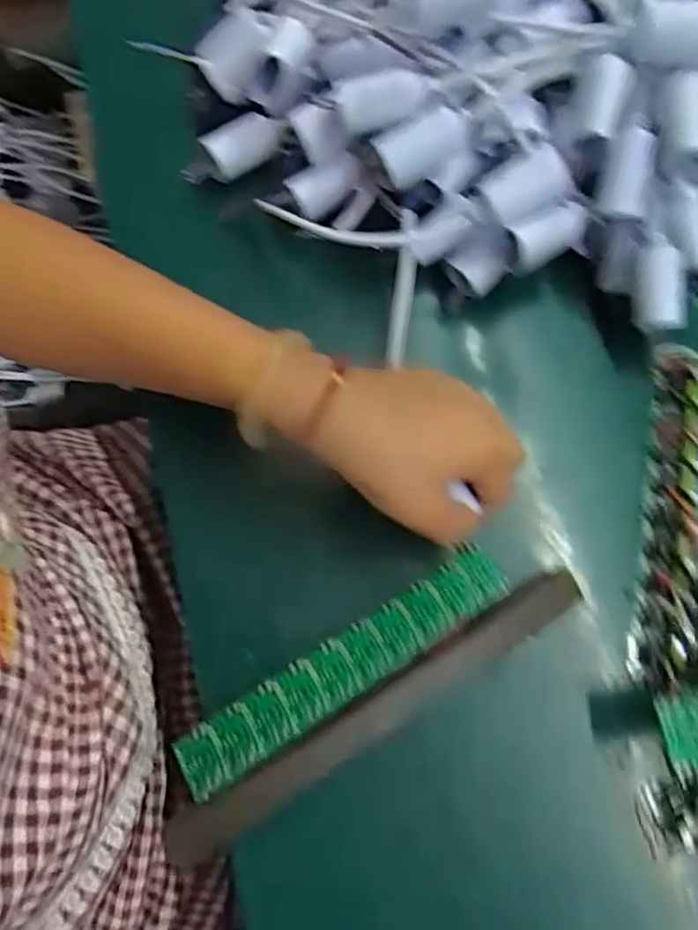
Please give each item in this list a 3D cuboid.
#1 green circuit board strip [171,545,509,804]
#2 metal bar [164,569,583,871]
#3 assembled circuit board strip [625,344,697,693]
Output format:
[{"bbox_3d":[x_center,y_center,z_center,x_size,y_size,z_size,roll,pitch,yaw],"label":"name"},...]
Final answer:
[{"bbox_3d":[-0.001,0.104,0.322,0.184,0.004,0.032,-32,67,-10],"label":"green circuit board strip"},{"bbox_3d":[0.018,0.121,0.314,0.236,0.009,0.025,-31,77,-9],"label":"metal bar"},{"bbox_3d":[0.185,0.027,0.356,0.034,0.024,0.192,11,75,2],"label":"assembled circuit board strip"}]

